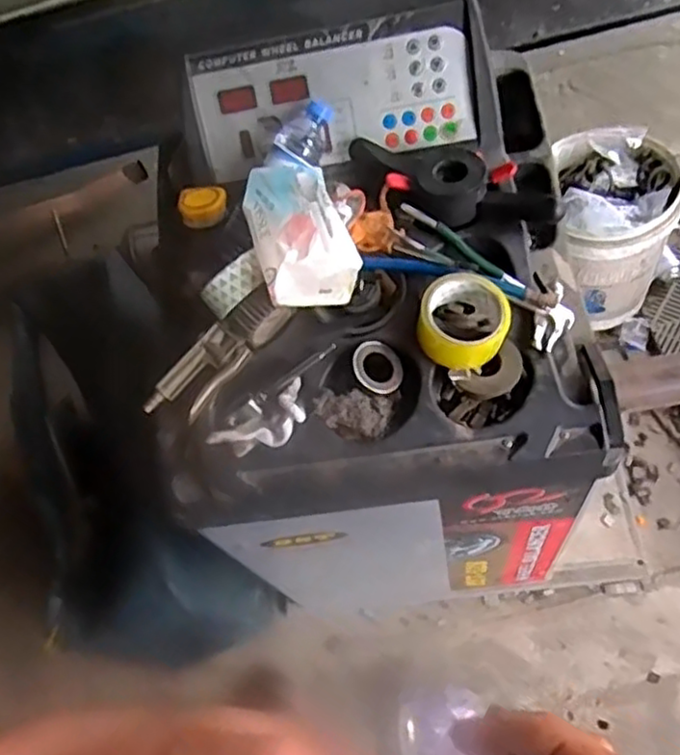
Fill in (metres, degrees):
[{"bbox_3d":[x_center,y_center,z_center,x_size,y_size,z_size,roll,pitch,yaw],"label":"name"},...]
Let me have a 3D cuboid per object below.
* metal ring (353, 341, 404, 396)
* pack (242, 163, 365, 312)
[{"bbox_3d":[0.041,-0.010,0.750,0.059,0.006,0.051,38,65,-5],"label":"metal ring"},{"bbox_3d":[-0.045,-0.157,0.738,0.097,0.063,0.168,-19,67,-5],"label":"pack"}]

